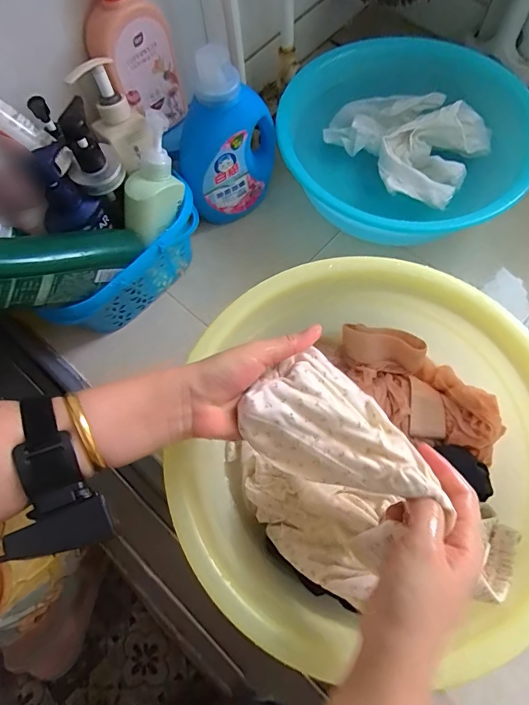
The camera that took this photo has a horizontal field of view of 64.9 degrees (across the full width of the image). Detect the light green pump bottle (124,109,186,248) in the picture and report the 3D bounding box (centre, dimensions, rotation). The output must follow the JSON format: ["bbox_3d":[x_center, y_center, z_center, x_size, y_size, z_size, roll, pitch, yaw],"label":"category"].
[{"bbox_3d":[-0.134,-0.211,0.512,0.055,0.050,0.147,13,108,7],"label":"light green pump bottle"}]

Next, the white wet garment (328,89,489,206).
[{"bbox_3d":[0.216,-0.332,0.639,0.225,0.034,0.185,36,76,14],"label":"white wet garment"}]

